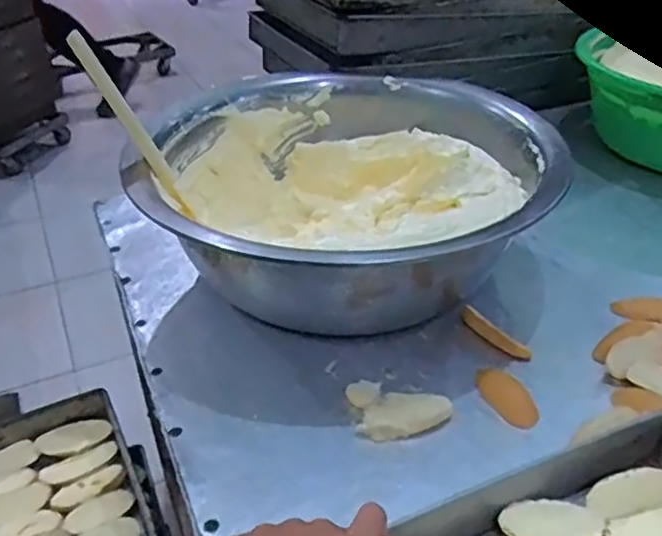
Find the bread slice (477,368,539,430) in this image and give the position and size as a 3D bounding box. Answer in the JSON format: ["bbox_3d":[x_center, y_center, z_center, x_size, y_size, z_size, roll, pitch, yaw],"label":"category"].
[{"bbox_3d":[0.166,0.121,0.635,0.035,0.014,0.071,-17,37,-21],"label":"bread slice"}]

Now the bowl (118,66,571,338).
[{"bbox_3d":[0.014,-0.077,0.798,0.444,0.169,0.434,-1,34,1],"label":"bowl"}]

